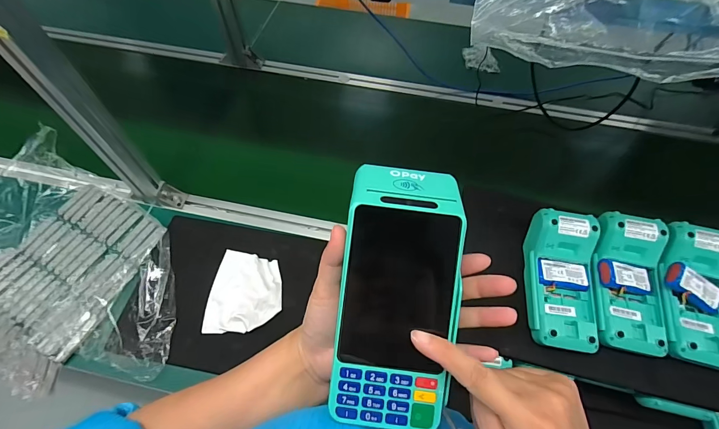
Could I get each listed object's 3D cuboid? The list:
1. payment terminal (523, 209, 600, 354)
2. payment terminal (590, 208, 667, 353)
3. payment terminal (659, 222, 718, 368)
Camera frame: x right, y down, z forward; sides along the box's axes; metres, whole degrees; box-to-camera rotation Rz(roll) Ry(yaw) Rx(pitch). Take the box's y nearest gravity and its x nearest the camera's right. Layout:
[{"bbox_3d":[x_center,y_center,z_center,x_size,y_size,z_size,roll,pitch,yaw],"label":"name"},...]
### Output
[{"bbox_3d":[0.268,0.084,0.448,0.081,0.042,0.171,7,76,3],"label":"payment terminal"},{"bbox_3d":[0.351,0.086,0.442,0.083,0.037,0.171,10,77,4],"label":"payment terminal"},{"bbox_3d":[0.432,0.098,0.430,0.080,0.044,0.170,11,76,5],"label":"payment terminal"}]

